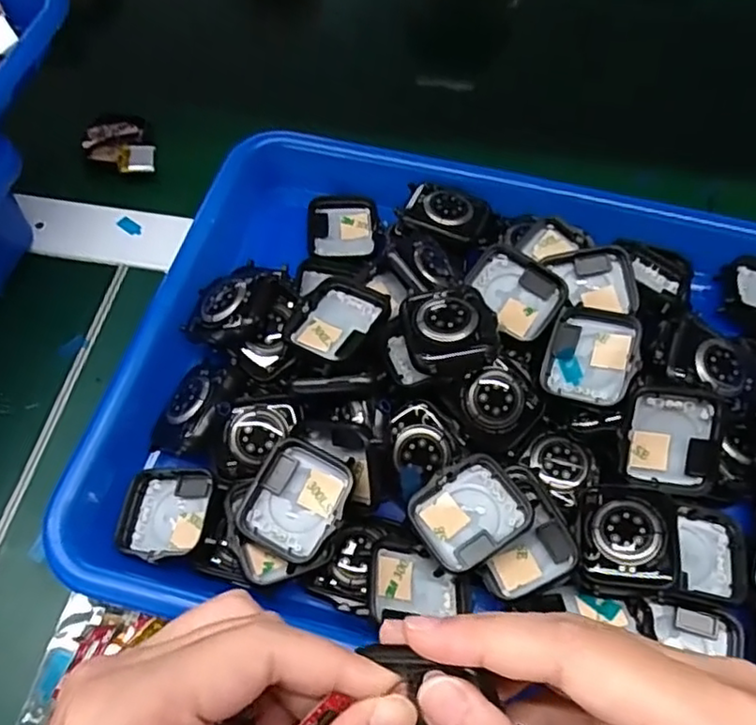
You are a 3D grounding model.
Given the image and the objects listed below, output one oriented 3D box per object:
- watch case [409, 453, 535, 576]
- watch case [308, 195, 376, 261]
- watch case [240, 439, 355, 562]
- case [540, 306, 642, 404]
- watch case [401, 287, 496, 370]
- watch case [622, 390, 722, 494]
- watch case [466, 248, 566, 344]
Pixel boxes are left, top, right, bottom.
[{"bbox_3d":[0.036,0.059,0.252,0.041,0.011,0.037,-32,65,-18],"label":"watch case"},{"bbox_3d":[-0.018,-0.069,0.338,0.035,0.010,0.040,-3,60,-2],"label":"watch case"},{"bbox_3d":[-0.031,0.053,0.249,0.036,0.014,0.041,21,62,12],"label":"watch case"},{"bbox_3d":[0.091,-0.004,0.274,0.036,0.009,0.041,14,75,23],"label":"case"},{"bbox_3d":[0.029,-0.015,0.262,0.036,0.010,0.040,-12,60,-7],"label":"watch case"},{"bbox_3d":[0.118,0.031,0.258,0.035,0.013,0.040,7,100,13],"label":"watch case"},{"bbox_3d":[0.061,-0.030,0.290,0.041,0.011,0.034,31,84,11],"label":"watch case"}]

